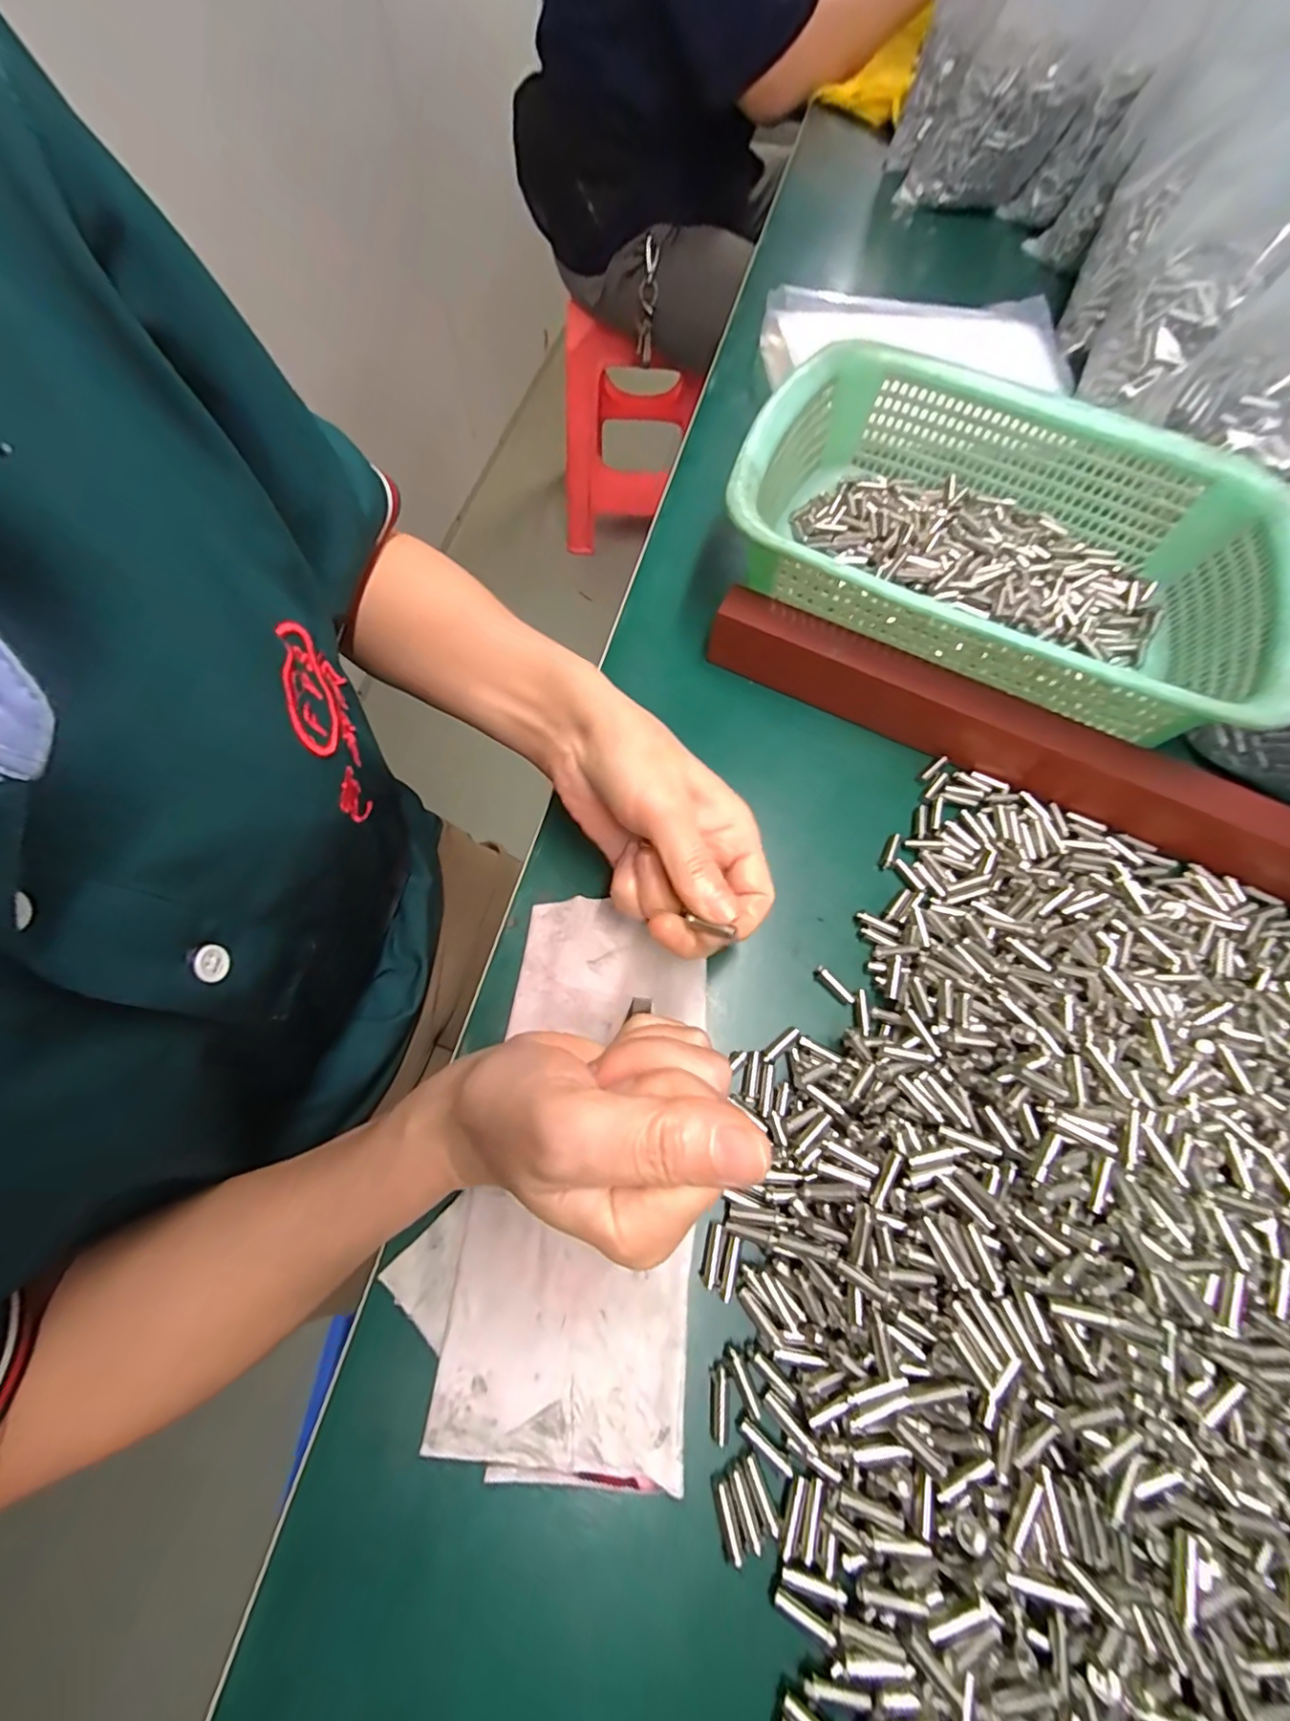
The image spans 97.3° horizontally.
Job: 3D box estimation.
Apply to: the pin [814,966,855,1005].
[{"bbox_3d":[0.089,0.058,0.265,0.004,0.005,0.021,-37,71,-17],"label":"pin"}]

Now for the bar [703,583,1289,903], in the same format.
[{"bbox_3d":[0.219,-0.057,0.303,0.387,0.042,0.027,25,69,9],"label":"bar"}]

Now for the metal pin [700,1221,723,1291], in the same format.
[{"bbox_3d":[0.025,0.151,0.218,0.006,0.004,0.021,16,52,6],"label":"metal pin"}]

